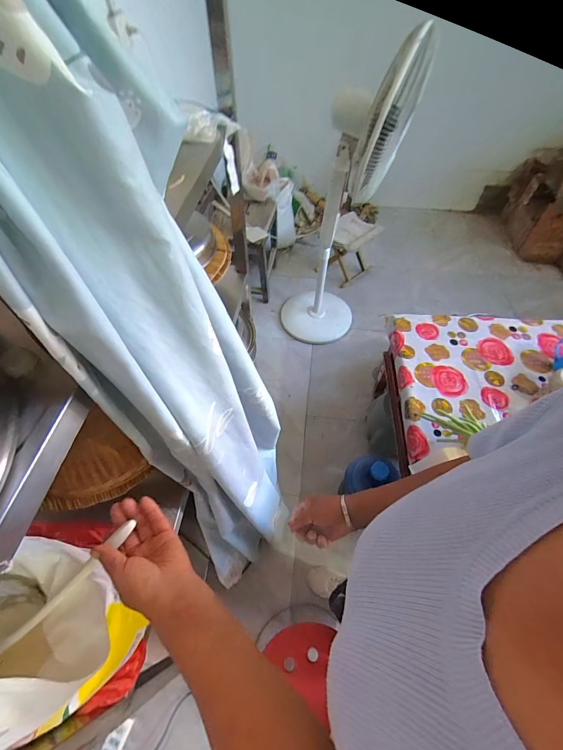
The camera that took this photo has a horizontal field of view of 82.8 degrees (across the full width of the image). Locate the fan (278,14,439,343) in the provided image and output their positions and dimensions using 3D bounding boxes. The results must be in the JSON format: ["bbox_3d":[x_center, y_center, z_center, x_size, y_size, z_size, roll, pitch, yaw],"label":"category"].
[{"bbox_3d":[0.226,-0.649,1.405,0.418,1.163,0.361,17,57,10],"label":"fan"}]

